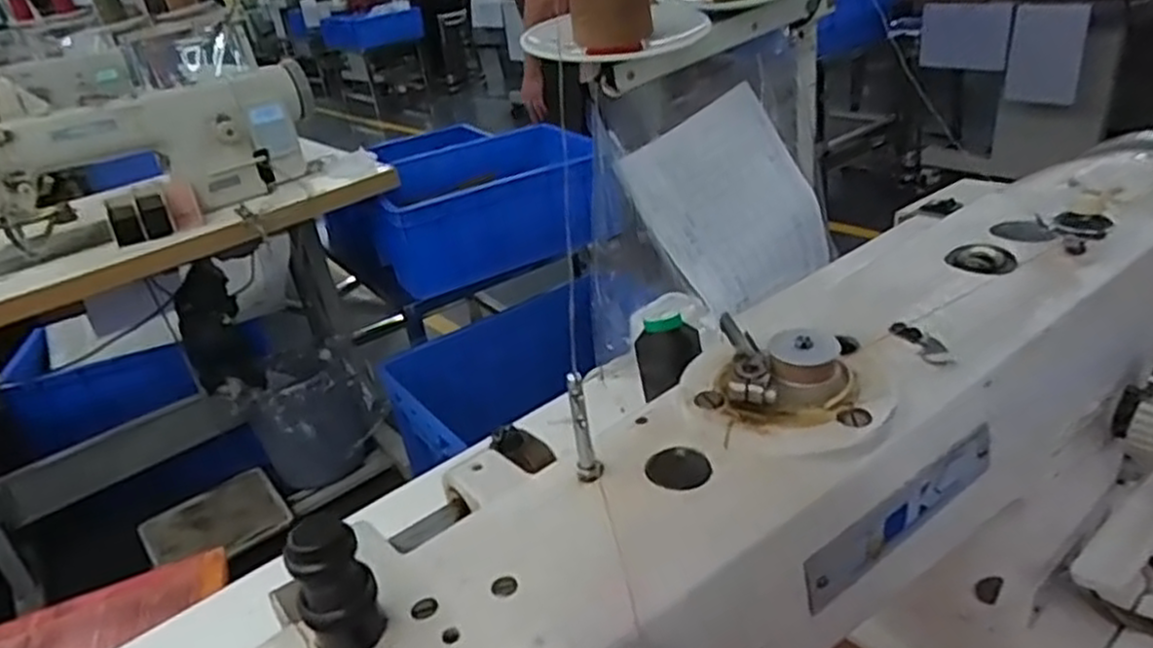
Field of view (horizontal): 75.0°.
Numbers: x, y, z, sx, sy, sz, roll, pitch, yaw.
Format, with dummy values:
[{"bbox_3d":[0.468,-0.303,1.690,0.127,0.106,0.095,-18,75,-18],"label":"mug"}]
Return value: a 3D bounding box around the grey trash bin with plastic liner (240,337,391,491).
[{"bbox_3d":[-0.591,0.187,1.683,0.275,0.247,0.308,-24,33,-27],"label":"grey trash bin with plastic liner"}]

